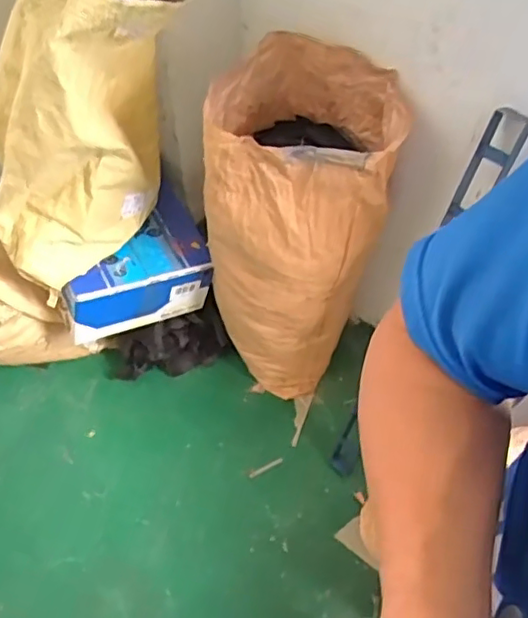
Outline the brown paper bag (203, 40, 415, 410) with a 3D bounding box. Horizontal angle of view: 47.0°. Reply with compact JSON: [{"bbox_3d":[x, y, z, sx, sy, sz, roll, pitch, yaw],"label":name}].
[{"bbox_3d":[0.074,-0.161,1.321,0.349,0.718,0.369,14,57,6],"label":"brown paper bag"}]

